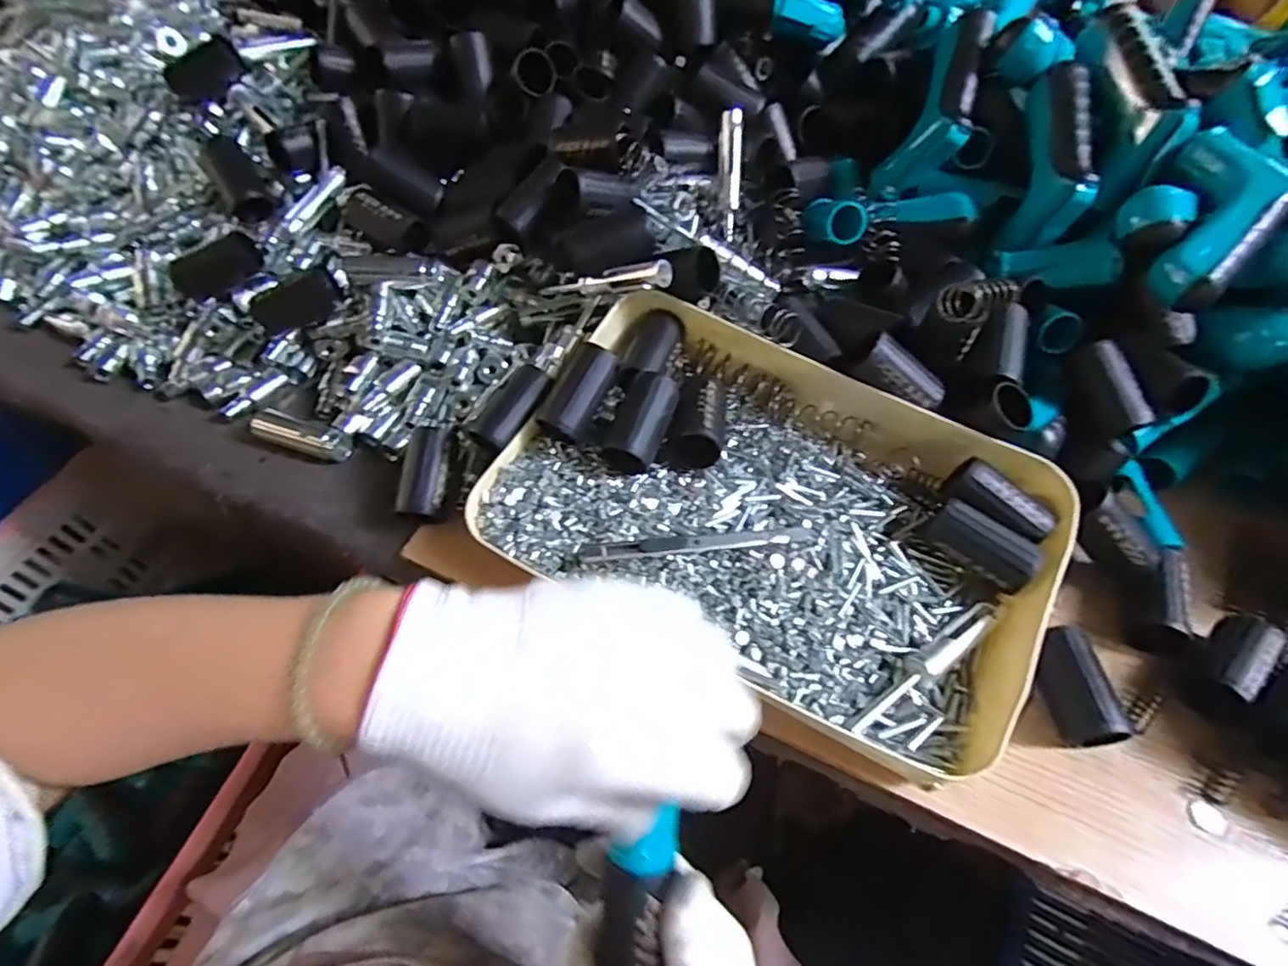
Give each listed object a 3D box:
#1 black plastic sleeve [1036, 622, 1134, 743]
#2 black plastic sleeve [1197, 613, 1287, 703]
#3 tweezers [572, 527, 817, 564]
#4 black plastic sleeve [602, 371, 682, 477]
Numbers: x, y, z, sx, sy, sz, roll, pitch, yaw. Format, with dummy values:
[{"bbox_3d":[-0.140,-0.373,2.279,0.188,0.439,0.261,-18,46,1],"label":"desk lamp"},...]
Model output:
[{"bbox_3d":[0.249,0.118,0.358,0.024,0.032,0.064,-2,54,-2],"label":"black plastic sleeve"},{"bbox_3d":[0.350,0.104,0.367,0.059,0.028,0.026,-34,62,-23],"label":"black plastic sleeve"},{"bbox_3d":[0.033,0.035,0.371,0.141,0.015,0.013,-8,55,-7],"label":"tweezers"},{"bbox_3d":[-0.001,-0.038,0.404,0.033,0.027,0.071,18,70,12],"label":"black plastic sleeve"}]

